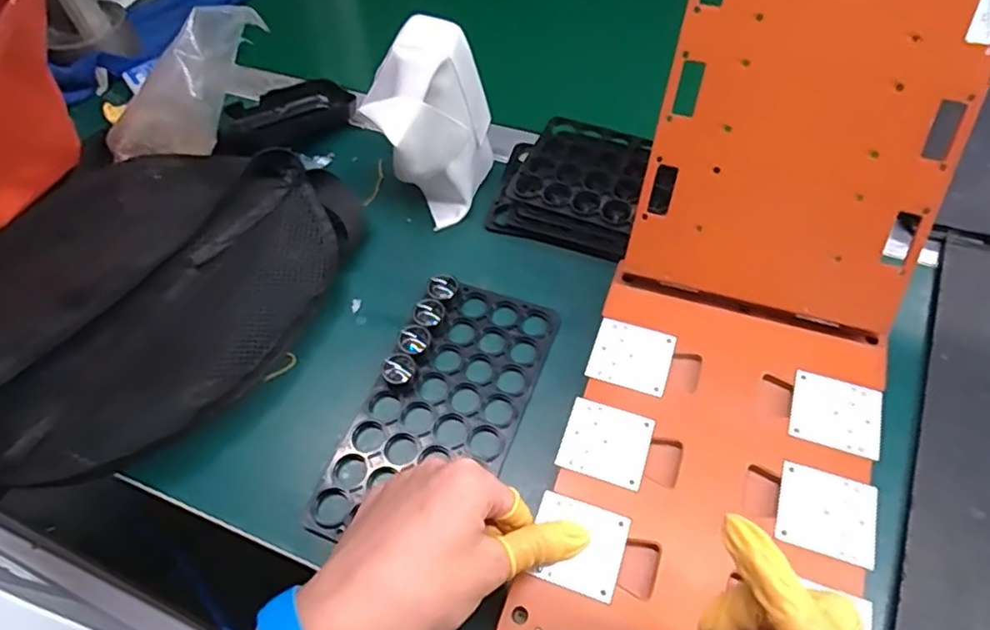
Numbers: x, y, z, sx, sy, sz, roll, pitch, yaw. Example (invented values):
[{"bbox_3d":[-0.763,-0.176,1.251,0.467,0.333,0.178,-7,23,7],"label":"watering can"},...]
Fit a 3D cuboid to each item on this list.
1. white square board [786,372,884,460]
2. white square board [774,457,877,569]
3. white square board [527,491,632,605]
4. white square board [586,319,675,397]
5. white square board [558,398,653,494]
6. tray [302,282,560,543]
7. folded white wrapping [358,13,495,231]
[{"bbox_3d":[0.197,0.056,0.362,0.047,0.004,0.045,17,60,15],"label":"white square board"},{"bbox_3d":[0.174,0.103,0.328,0.046,0.004,0.044,16,59,15],"label":"white square board"},{"bbox_3d":[0.043,0.120,0.329,0.047,0.004,0.044,15,59,14],"label":"white square board"},{"bbox_3d":[0.085,0.025,0.388,0.047,0.004,0.045,16,59,15],"label":"white square board"},{"bbox_3d":[0.064,0.072,0.358,0.047,0.004,0.044,16,59,15],"label":"white square board"},{"bbox_3d":[-0.034,0.062,0.413,0.099,0.014,0.194,17,60,16],"label":"tray"},{"bbox_3d":[-0.056,-0.149,0.479,0.090,0.118,0.096,18,60,16],"label":"folded white wrapping"}]

